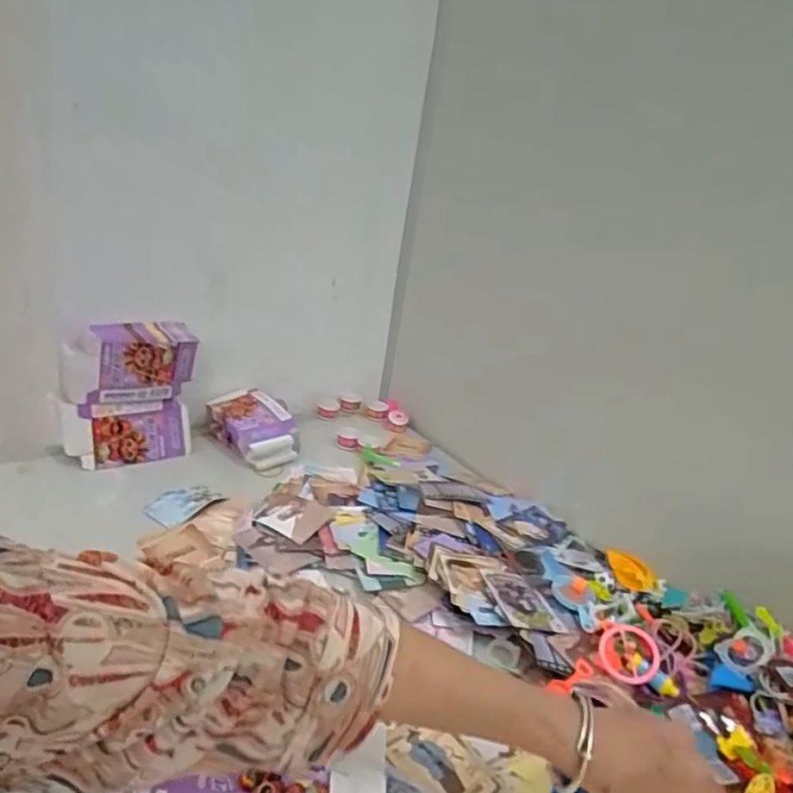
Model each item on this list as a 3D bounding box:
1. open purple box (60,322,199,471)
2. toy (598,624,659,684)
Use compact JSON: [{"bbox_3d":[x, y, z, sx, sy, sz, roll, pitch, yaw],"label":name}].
[{"bbox_3d":[-0.333,-0.001,0.776,0.152,0.168,0.052,-6,26,-34],"label":"open purple box"},{"bbox_3d":[0.207,0.231,0.554,0.052,0.012,0.052,-11,44,11],"label":"toy"}]

